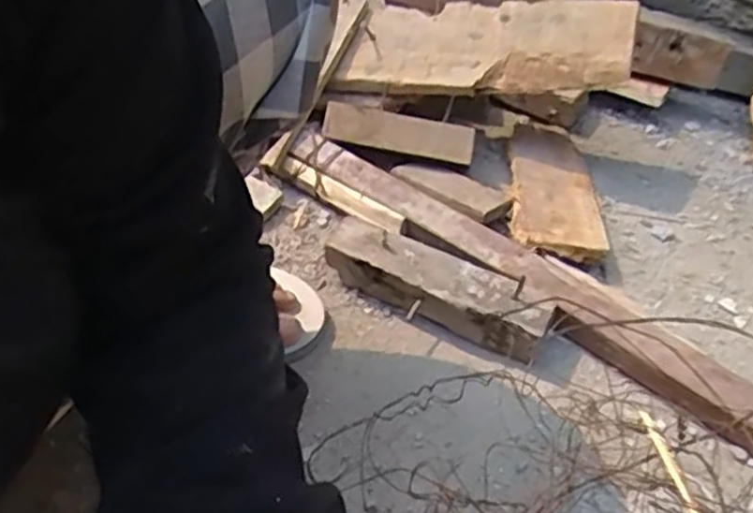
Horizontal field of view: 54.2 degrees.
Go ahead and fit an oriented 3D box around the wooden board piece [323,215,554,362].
[{"bbox_3d":[0.050,0.026,0.639,0.200,0.048,0.054,25,49,19],"label":"wooden board piece"}]

